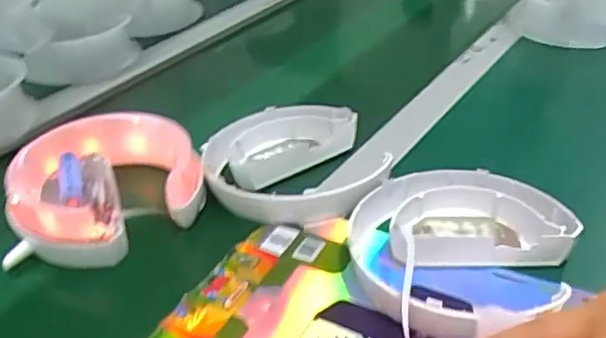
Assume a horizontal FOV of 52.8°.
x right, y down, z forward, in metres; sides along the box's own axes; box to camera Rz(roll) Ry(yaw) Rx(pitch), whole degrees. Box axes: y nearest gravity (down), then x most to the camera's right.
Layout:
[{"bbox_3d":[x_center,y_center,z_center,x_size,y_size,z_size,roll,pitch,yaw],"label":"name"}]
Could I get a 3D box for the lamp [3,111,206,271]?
[{"bbox_3d":[-0.160,0.010,0.513,0.144,0.062,0.135,-3,35,-1],"label":"lamp"}]

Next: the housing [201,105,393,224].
[{"bbox_3d":[-0.012,-0.008,0.549,0.147,0.034,0.159,-1,35,1],"label":"housing"}]

